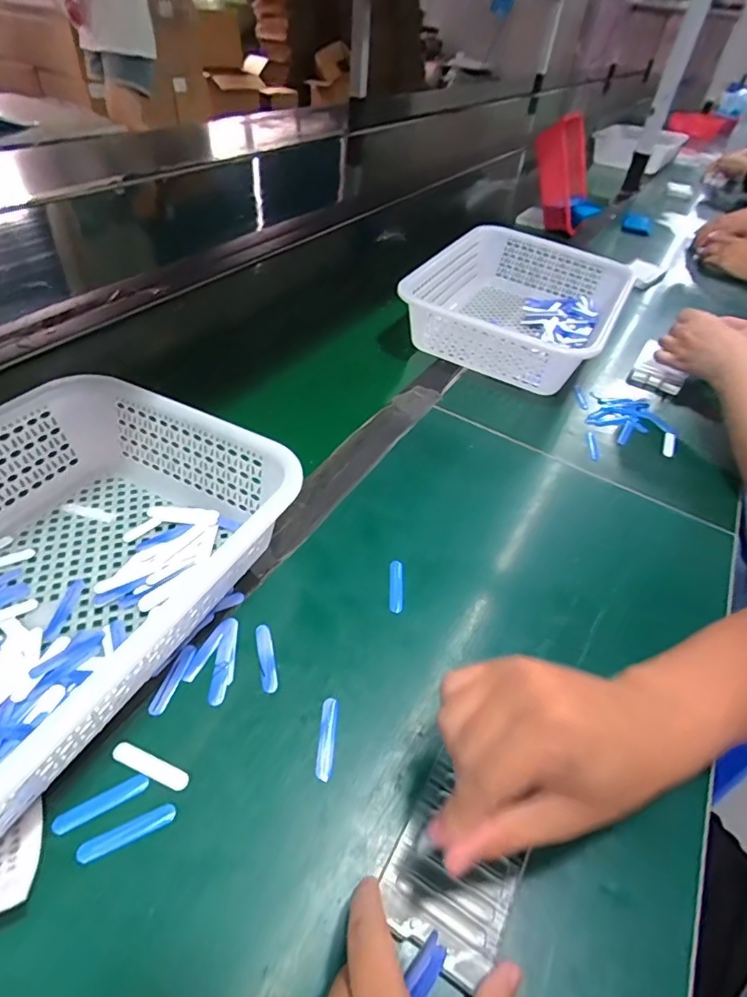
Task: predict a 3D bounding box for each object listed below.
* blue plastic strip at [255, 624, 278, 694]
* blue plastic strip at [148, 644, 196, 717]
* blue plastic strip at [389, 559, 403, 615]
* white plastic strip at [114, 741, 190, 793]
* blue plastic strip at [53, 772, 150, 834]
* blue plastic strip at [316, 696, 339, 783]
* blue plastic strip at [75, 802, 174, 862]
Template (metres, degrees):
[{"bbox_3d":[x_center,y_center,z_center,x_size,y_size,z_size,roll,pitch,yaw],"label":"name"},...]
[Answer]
[{"bbox_3d":[-0.078,0.115,0.371,0.012,0.004,0.052,-9,46,-16],"label":"blue plastic strip"},{"bbox_3d":[-0.139,0.124,0.353,0.012,0.004,0.051,13,44,6],"label":"blue plastic strip"},{"bbox_3d":[0.019,0.073,0.429,0.012,0.004,0.052,5,44,-2],"label":"blue plastic strip"},{"bbox_3d":[-0.137,0.163,0.314,0.052,0.004,0.011,19,45,12],"label":"white plastic strip"},{"bbox_3d":[-0.158,0.176,0.297,0.050,0.004,0.011,-21,50,-26],"label":"blue plastic strip"},{"bbox_3d":[-0.030,0.157,0.337,0.012,0.004,0.051,5,44,-2],"label":"blue plastic strip"},{"bbox_3d":[-0.139,0.189,0.290,0.051,0.004,0.011,-17,49,-23],"label":"blue plastic strip"}]

